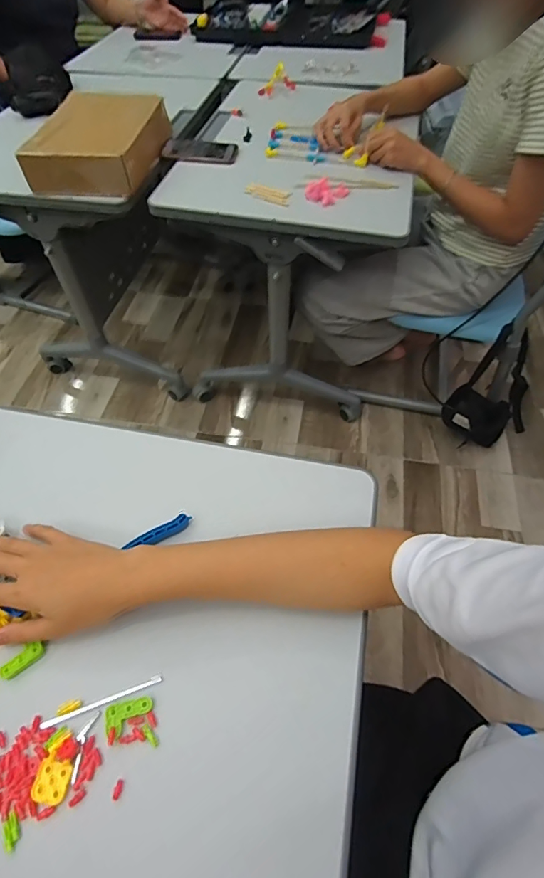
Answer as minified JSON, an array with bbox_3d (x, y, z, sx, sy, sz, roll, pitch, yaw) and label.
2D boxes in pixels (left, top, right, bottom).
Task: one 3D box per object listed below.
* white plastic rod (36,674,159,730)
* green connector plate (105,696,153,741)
[{"bbox_3d":[-0.138,0.215,0.360,0.096,0.009,0.006,-18,56,-12],"label":"white plastic rod"},{"bbox_3d":[-0.116,0.226,0.357,0.037,0.006,0.023,-13,56,-9],"label":"green connector plate"}]

